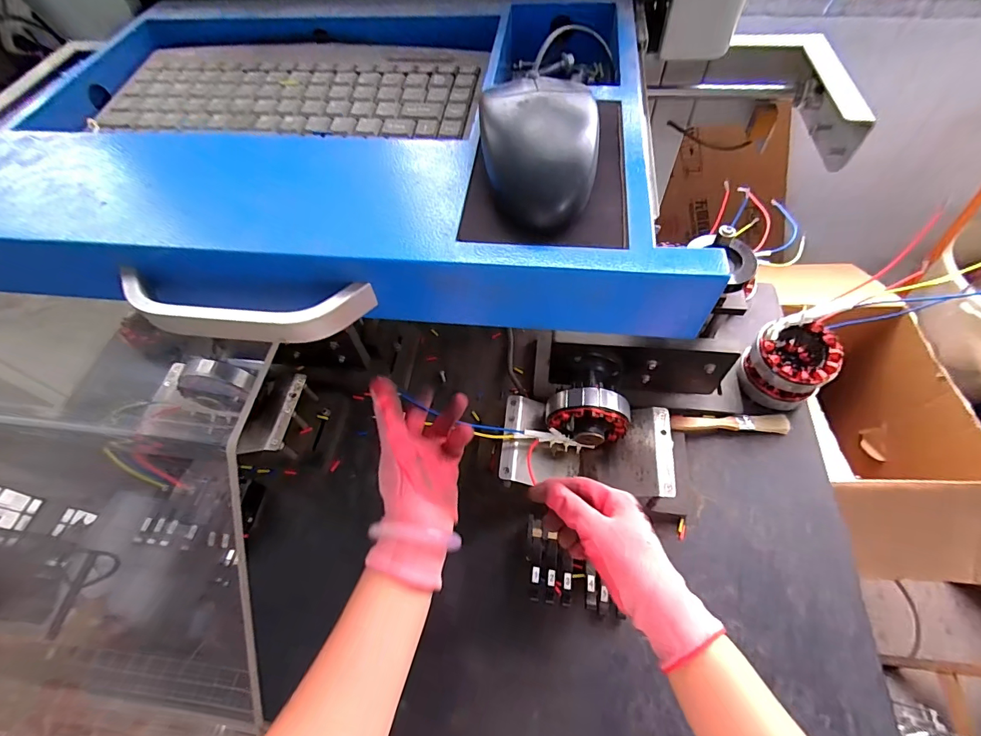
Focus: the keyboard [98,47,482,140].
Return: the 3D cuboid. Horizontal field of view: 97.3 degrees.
[{"bbox_3d":[-0.149,-0.210,0.326,0.277,0.013,0.102,4,59,7],"label":"keyboard"}]

